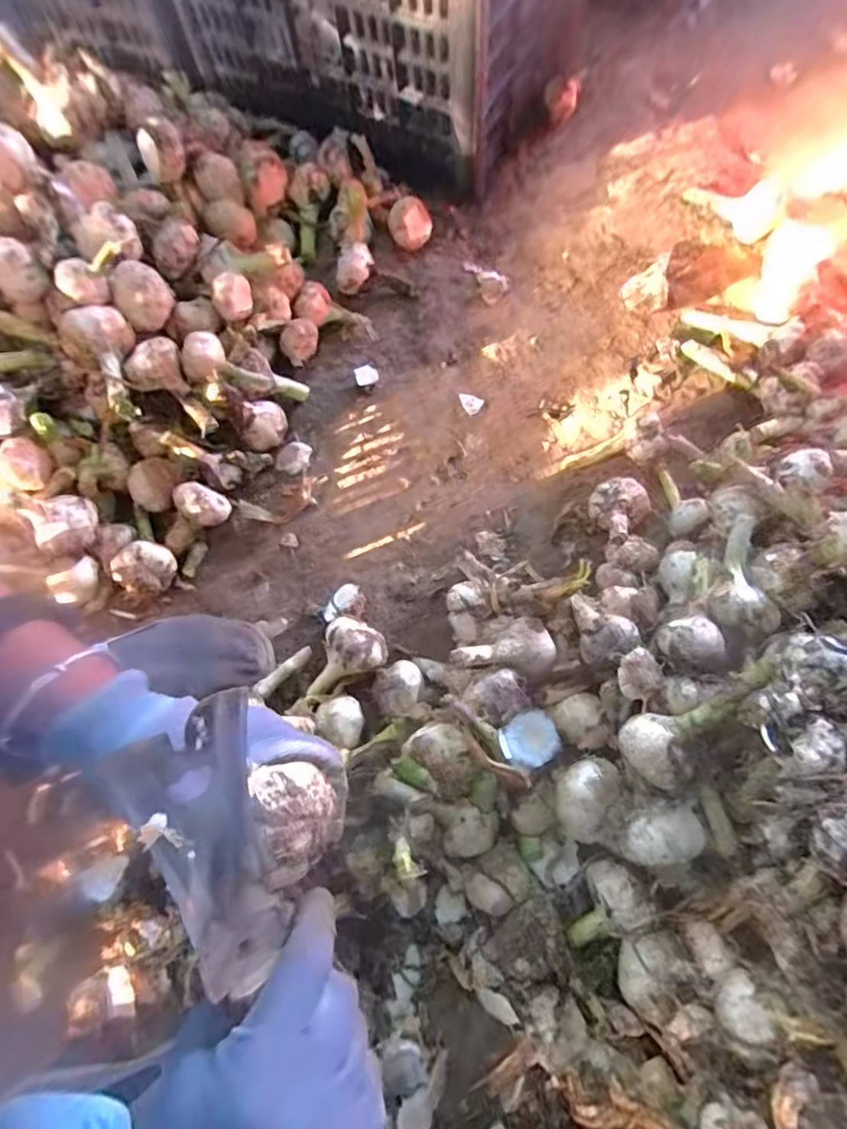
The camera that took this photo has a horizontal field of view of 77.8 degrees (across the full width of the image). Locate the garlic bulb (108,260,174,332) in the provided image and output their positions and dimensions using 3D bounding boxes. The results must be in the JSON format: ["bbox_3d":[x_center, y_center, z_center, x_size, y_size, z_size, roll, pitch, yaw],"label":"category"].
[{"bbox_3d":[-0.272,-0.261,0.508,0.050,0.042,0.048,-1,71,2],"label":"garlic bulb"}]

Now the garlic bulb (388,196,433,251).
[{"bbox_3d":[-0.017,-0.431,0.662,0.054,0.047,0.045,-4,71,0],"label":"garlic bulb"}]

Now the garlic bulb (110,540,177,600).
[{"bbox_3d":[-0.273,0.006,0.515,0.043,0.044,0.056,32,75,12],"label":"garlic bulb"}]

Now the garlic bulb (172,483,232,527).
[{"bbox_3d":[-0.225,-0.060,0.536,0.046,0.040,0.039,35,76,12],"label":"garlic bulb"}]

